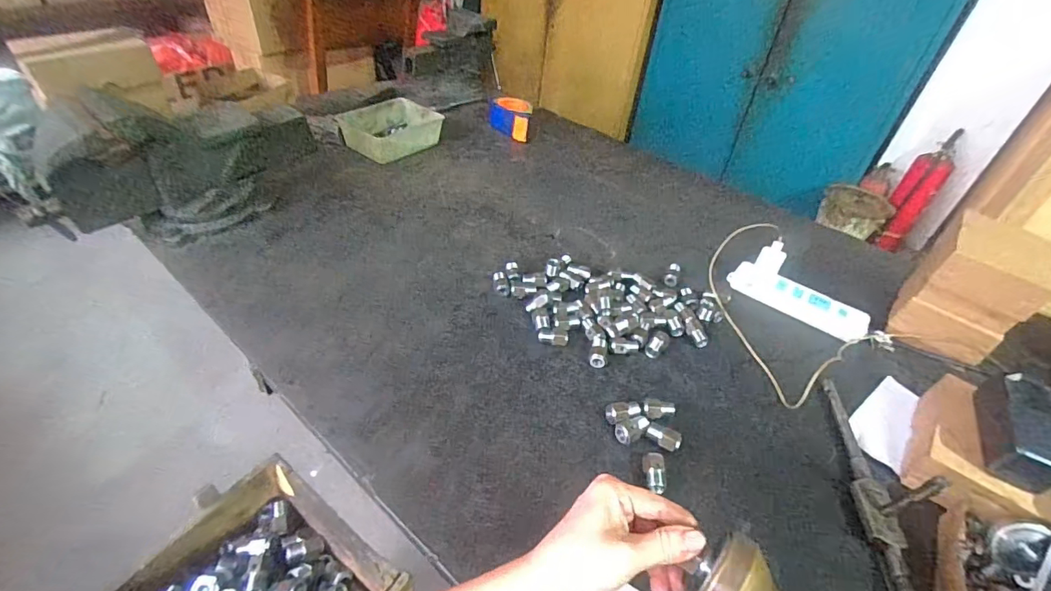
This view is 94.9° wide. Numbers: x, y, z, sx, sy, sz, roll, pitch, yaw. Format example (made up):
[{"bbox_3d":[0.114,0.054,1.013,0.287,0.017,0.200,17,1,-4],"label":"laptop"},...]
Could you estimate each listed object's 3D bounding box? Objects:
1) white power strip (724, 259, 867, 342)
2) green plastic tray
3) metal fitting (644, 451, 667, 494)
[{"bbox_3d":[0.437,0.009,0.782,0.213,0.036,0.054,28,46,22],"label":"white power strip"},{"bbox_3d":[-0.294,-0.376,1.089,0.163,0.058,0.199,27,46,21],"label":"green plastic tray"},{"bbox_3d":[0.147,0.197,0.544,0.023,0.018,0.046,3,42,-5],"label":"metal fitting"}]

